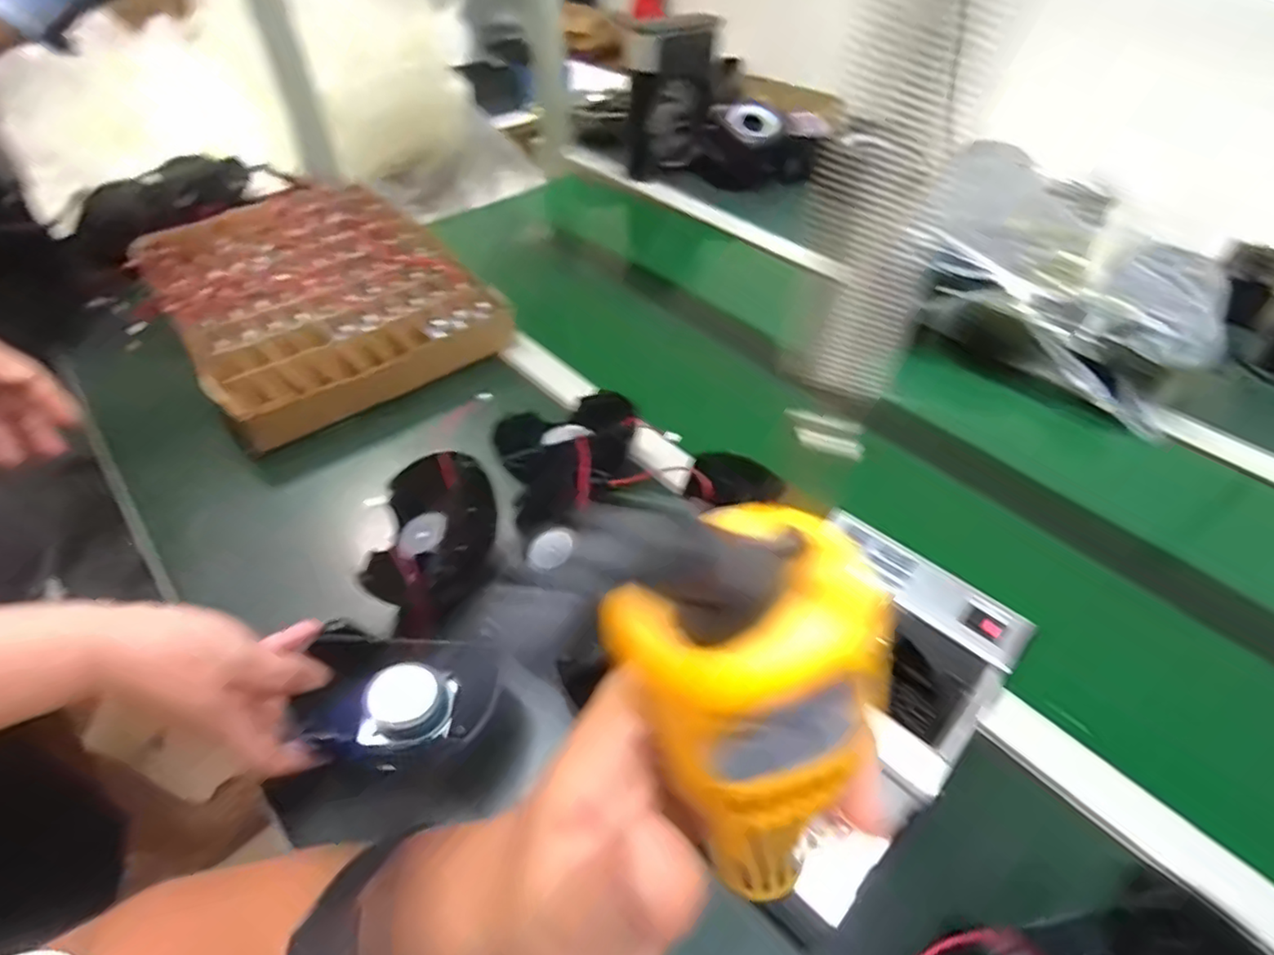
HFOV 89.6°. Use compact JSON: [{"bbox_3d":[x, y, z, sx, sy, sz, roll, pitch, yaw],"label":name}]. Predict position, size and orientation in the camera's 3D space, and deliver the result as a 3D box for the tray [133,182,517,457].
[{"bbox_3d":[-0.419,-0.243,0.834,0.331,0.062,0.506,-31,55,-26],"label":"tray"}]

